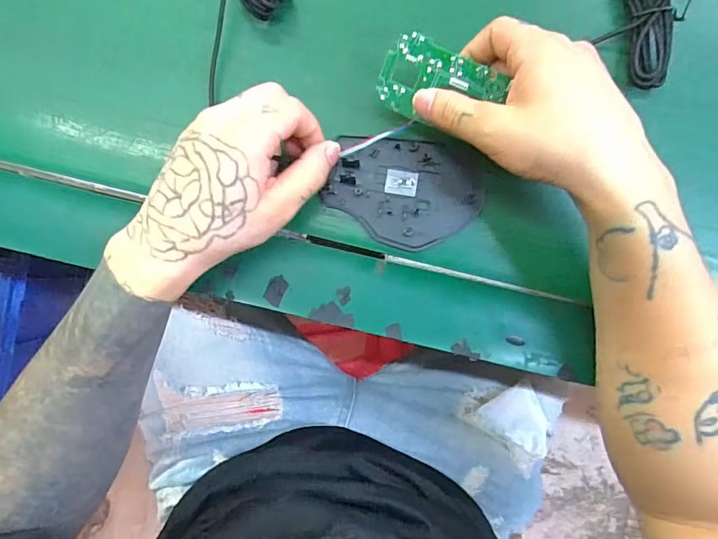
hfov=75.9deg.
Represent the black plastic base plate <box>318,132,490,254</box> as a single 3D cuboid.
[{"bbox_3d":[0.031,-0.053,0.314,0.103,0.011,0.073,5,89,0],"label":"black plastic base plate"}]

